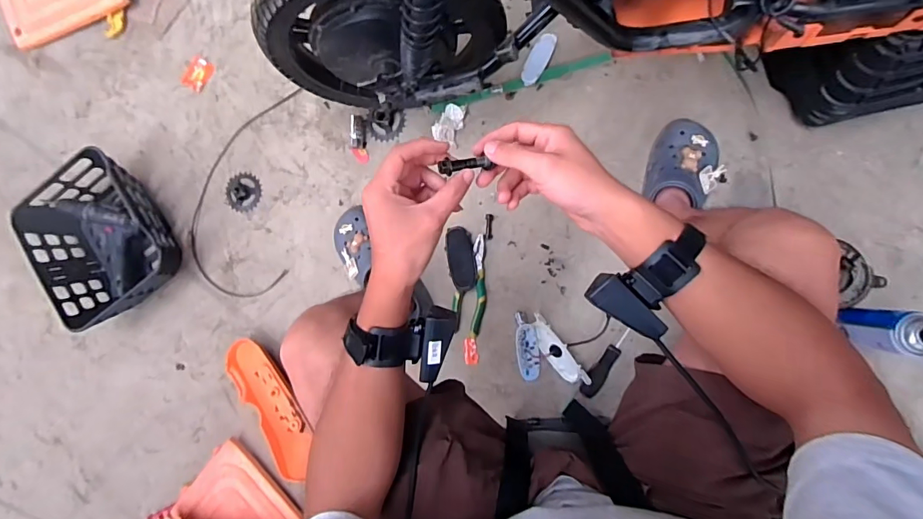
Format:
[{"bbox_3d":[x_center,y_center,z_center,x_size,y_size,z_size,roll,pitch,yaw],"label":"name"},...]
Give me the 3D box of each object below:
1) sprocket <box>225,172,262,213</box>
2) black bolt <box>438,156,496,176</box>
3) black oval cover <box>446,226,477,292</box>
[{"bbox_3d":[-0.478,-0.147,0.988,0.081,0.009,0.086,-2,87,9],"label":"sprocket"},{"bbox_3d":[0.004,-0.084,0.407,0.050,0.012,0.011,-11,87,-27],"label":"black bolt"},{"bbox_3d":[0.000,-0.002,0.885,0.053,0.027,0.123,-7,86,8],"label":"black oval cover"}]

